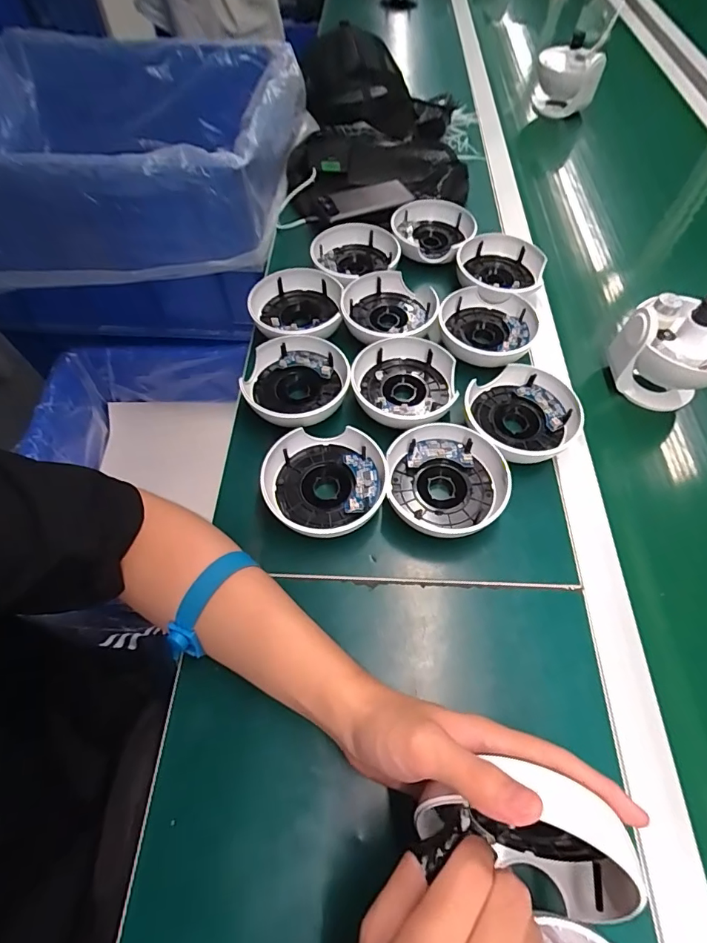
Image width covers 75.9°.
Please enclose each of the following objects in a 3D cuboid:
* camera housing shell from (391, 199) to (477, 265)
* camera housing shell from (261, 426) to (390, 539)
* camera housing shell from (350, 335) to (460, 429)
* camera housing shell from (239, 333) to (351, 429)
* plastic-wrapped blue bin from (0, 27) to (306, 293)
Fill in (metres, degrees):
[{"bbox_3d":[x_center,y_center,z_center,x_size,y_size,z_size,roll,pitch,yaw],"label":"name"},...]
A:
[{"bbox_3d":[0.117,-0.358,0.663,0.115,0.040,0.127,12,64,5],"label":"camera housing shell"},{"bbox_3d":[-0.027,0.013,0.443,0.116,0.040,0.113,0,64,-1],"label":"camera housing shell"},{"bbox_3d":[0.055,-0.095,0.510,0.111,0.044,0.122,0,64,-1],"label":"camera housing shell"},{"bbox_3d":[-0.064,-0.103,0.505,0.115,0.031,0.118,-12,65,-7],"label":"camera housing shell"},{"bbox_3d":[-0.356,-0.512,0.707,0.523,0.156,0.436,-1,64,-1],"label":"plastic-wrapped blue bin"}]

